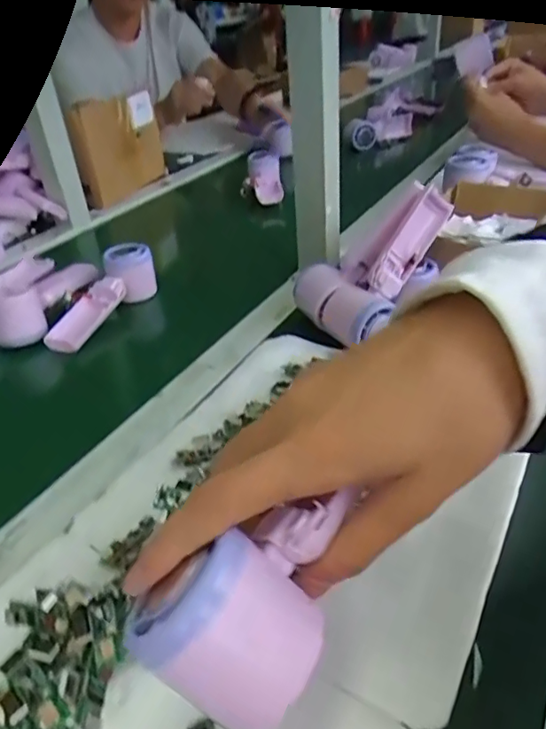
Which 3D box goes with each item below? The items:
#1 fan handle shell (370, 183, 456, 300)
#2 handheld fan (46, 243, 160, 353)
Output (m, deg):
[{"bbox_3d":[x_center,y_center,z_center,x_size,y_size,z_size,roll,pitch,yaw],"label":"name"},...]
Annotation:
[{"bbox_3d":[0.127,-0.113,0.512,0.023,0.043,0.106,33,89,42],"label":"fan handle shell"},{"bbox_3d":[-0.192,-0.071,0.614,0.054,0.055,0.158,14,52,27],"label":"handheld fan"}]

